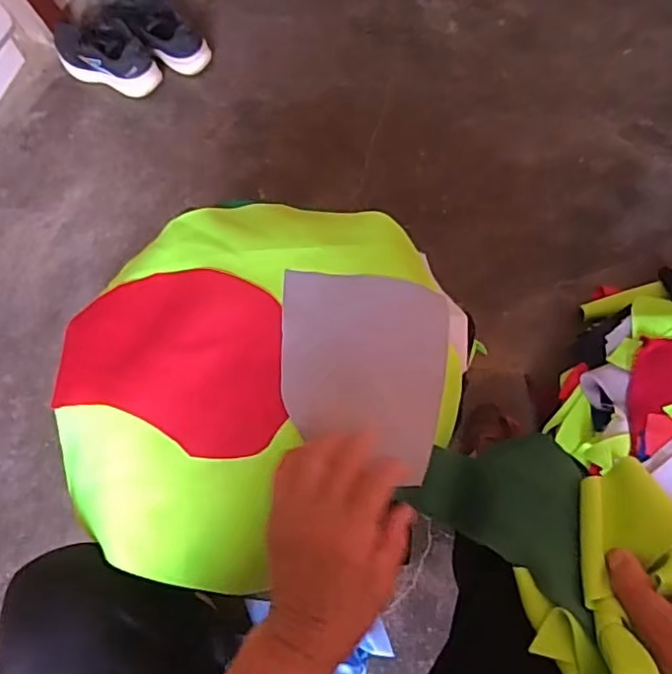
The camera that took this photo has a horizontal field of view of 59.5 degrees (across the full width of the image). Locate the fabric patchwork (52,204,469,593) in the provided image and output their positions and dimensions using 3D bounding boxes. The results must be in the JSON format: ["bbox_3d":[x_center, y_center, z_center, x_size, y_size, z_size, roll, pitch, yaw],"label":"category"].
[{"bbox_3d":[-0.057,0.027,0.466,0.303,0.044,0.313,0,64,1],"label":"fabric patchwork"}]

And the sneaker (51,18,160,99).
[{"bbox_3d":[-0.481,-0.584,1.191,0.251,0.103,0.103,25,67,13],"label":"sneaker"}]

